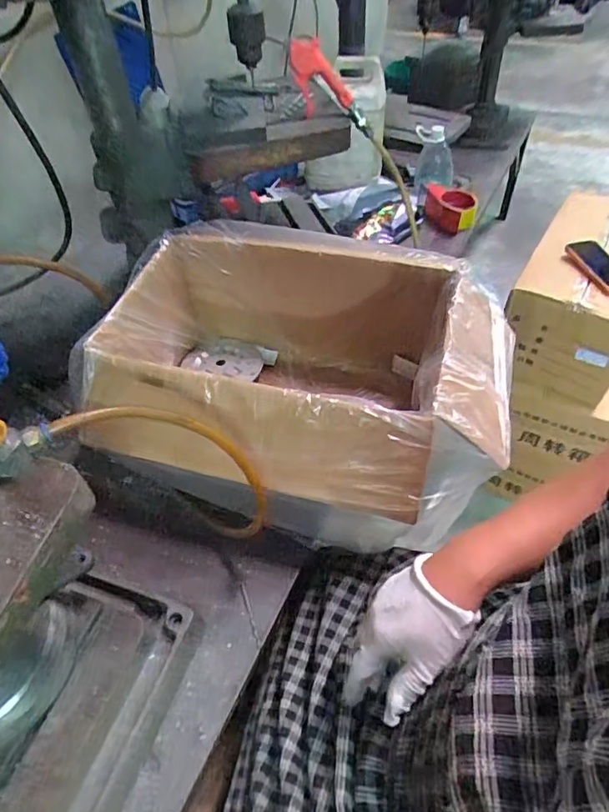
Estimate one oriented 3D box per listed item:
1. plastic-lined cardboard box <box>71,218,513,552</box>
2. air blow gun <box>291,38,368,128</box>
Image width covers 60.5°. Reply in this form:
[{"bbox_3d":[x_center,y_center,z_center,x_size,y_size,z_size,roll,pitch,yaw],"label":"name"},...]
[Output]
[{"bbox_3d":[0.001,-0.045,0.742,0.524,0.210,0.403,7,52,11],"label":"plastic-lined cardboard box"},{"bbox_3d":[0.033,-0.507,0.839,0.157,0.076,0.066,38,51,-20],"label":"air blow gun"}]

